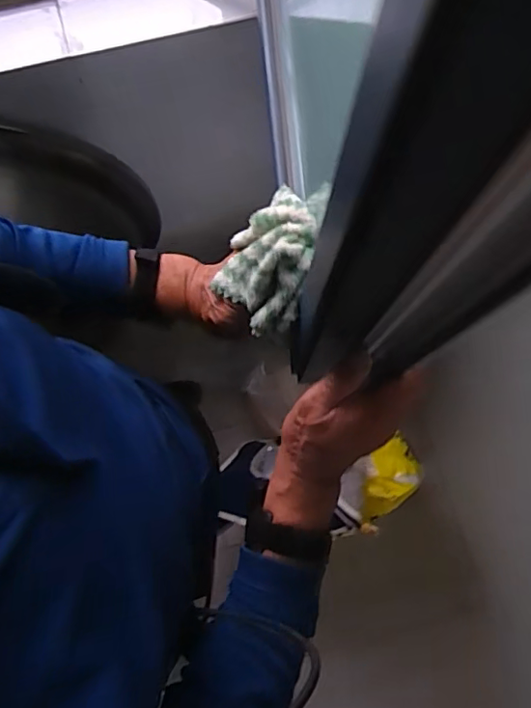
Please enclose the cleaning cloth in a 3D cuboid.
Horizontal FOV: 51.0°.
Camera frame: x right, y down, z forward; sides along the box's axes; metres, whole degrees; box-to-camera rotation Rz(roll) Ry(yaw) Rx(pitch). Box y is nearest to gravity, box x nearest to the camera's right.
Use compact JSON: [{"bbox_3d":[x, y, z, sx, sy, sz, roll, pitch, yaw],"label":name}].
[{"bbox_3d":[0.001,-0.083,0.449,0.089,0.028,0.117,41,113,41],"label":"cleaning cloth"}]

